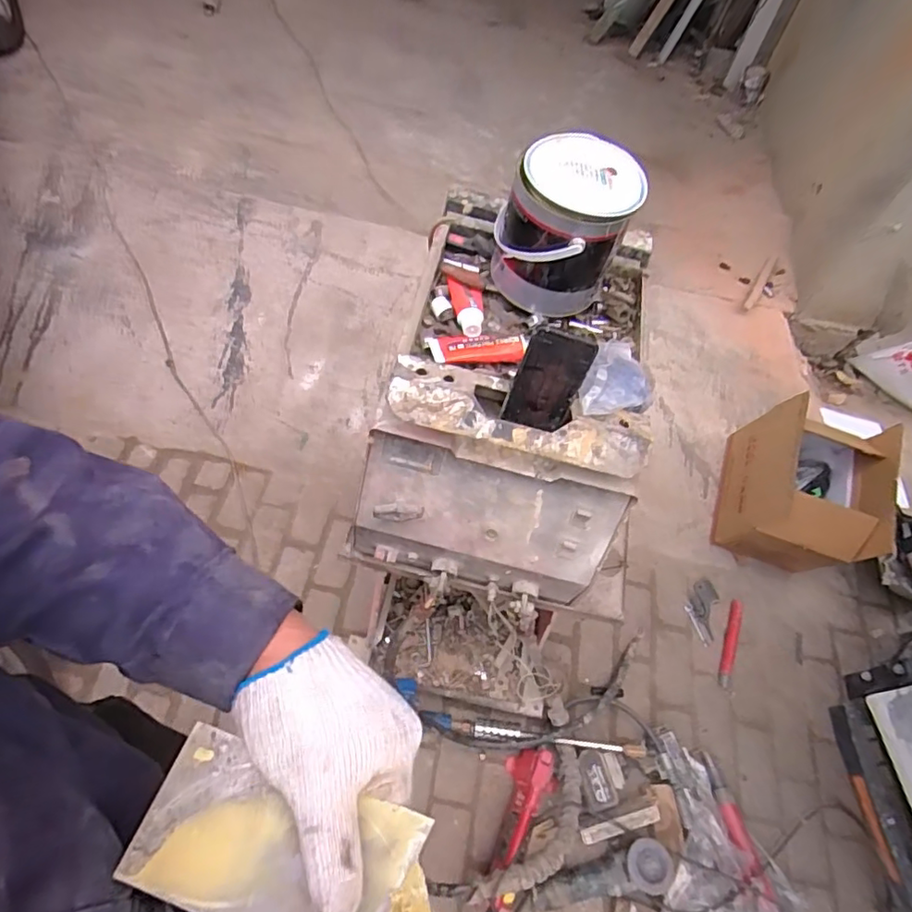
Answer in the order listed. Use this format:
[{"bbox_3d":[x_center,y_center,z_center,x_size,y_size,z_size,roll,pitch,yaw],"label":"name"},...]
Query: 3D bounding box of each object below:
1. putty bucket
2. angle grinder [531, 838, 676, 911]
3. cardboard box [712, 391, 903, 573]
[{"bbox_3d":[0.135,-0.295,0.743,0.154,0.167,0.143,3,58,-6],"label":"putty bucket"},{"bbox_3d":[0.307,0.858,1.158,0.274,0.079,0.094,-11,61,-14],"label":"angle grinder"},{"bbox_3d":[0.907,0.097,1.525,0.310,0.355,0.371,18,58,3],"label":"cardboard box"}]

